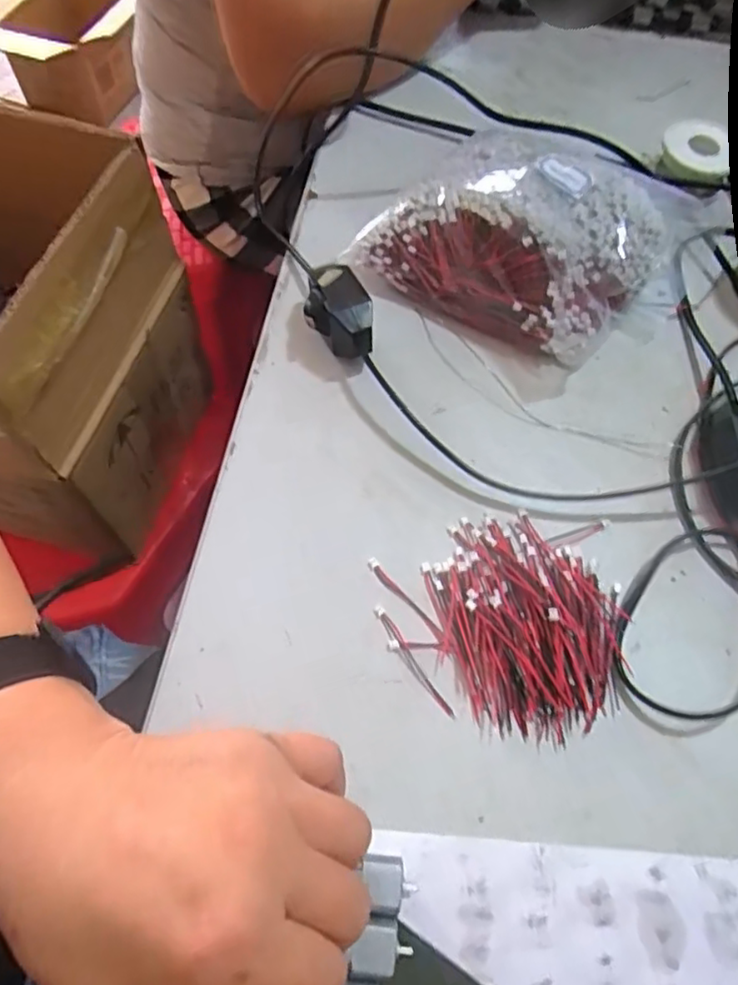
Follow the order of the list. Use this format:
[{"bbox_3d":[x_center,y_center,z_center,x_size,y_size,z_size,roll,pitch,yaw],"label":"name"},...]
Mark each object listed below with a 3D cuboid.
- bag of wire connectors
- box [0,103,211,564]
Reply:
[{"bbox_3d":[0.100,-0.152,0.379,0.174,0.054,0.135,30,66,12],"label":"bag of wire connectors"},{"bbox_3d":[-0.343,-0.157,0.522,0.346,0.215,0.265,17,64,6],"label":"box"}]

